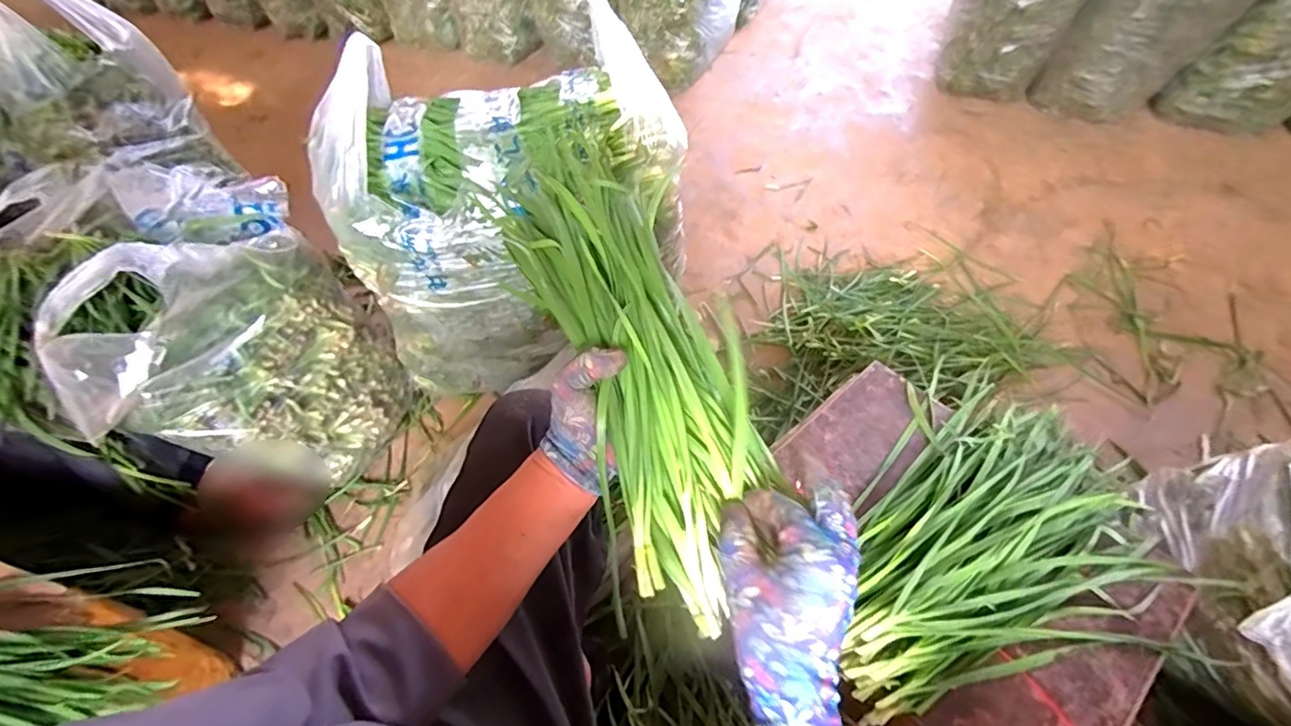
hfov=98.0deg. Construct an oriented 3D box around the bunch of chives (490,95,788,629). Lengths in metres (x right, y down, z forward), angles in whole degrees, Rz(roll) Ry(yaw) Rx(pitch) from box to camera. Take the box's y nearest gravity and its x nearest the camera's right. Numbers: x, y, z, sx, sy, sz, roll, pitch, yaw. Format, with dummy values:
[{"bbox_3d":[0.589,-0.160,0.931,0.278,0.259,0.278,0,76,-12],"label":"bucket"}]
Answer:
[{"bbox_3d":[-0.010,-0.032,0.464,0.129,0.068,0.444,-18,72,-10],"label":"bunch of chives"}]

